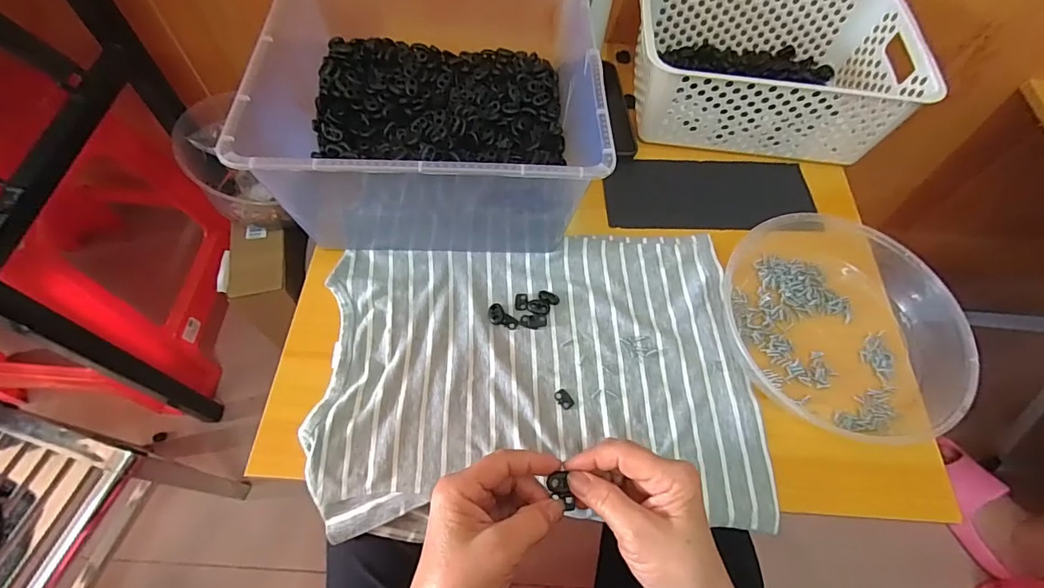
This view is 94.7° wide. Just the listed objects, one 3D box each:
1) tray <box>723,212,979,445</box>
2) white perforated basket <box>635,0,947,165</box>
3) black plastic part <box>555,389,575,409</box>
[{"bbox_3d":[0.310,0.022,0.466,0.210,0.040,0.228,2,63,-3],"label":"tray"},{"bbox_3d":[0.287,-0.275,0.580,0.309,0.105,0.215,7,62,-1],"label":"white perforated basket"},{"bbox_3d":[0.037,0.093,0.426,0.012,0.004,0.018,-34,70,-19],"label":"black plastic part"}]

